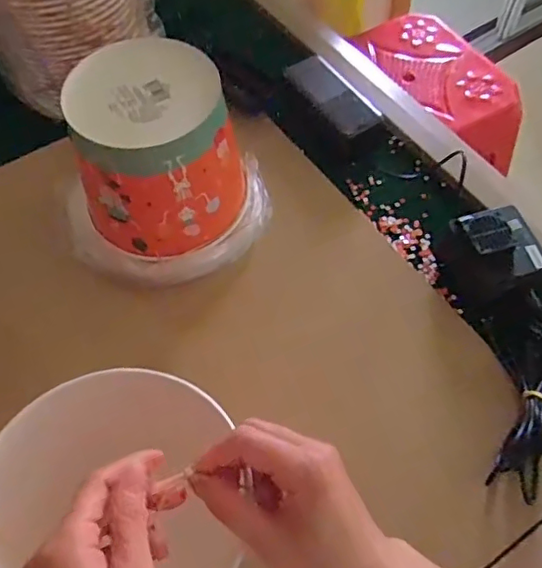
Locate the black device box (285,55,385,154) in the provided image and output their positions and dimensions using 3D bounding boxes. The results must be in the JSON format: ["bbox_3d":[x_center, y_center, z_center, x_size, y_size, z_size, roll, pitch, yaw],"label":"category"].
[{"bbox_3d":[0.071,-0.199,0.655,0.062,0.050,0.130,-28,62,-15],"label":"black device box"}]

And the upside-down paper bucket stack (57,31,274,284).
[{"bbox_3d":[-0.090,-0.106,0.532,0.163,0.163,0.149,4,58,4],"label":"upside-down paper bucket stack"}]

